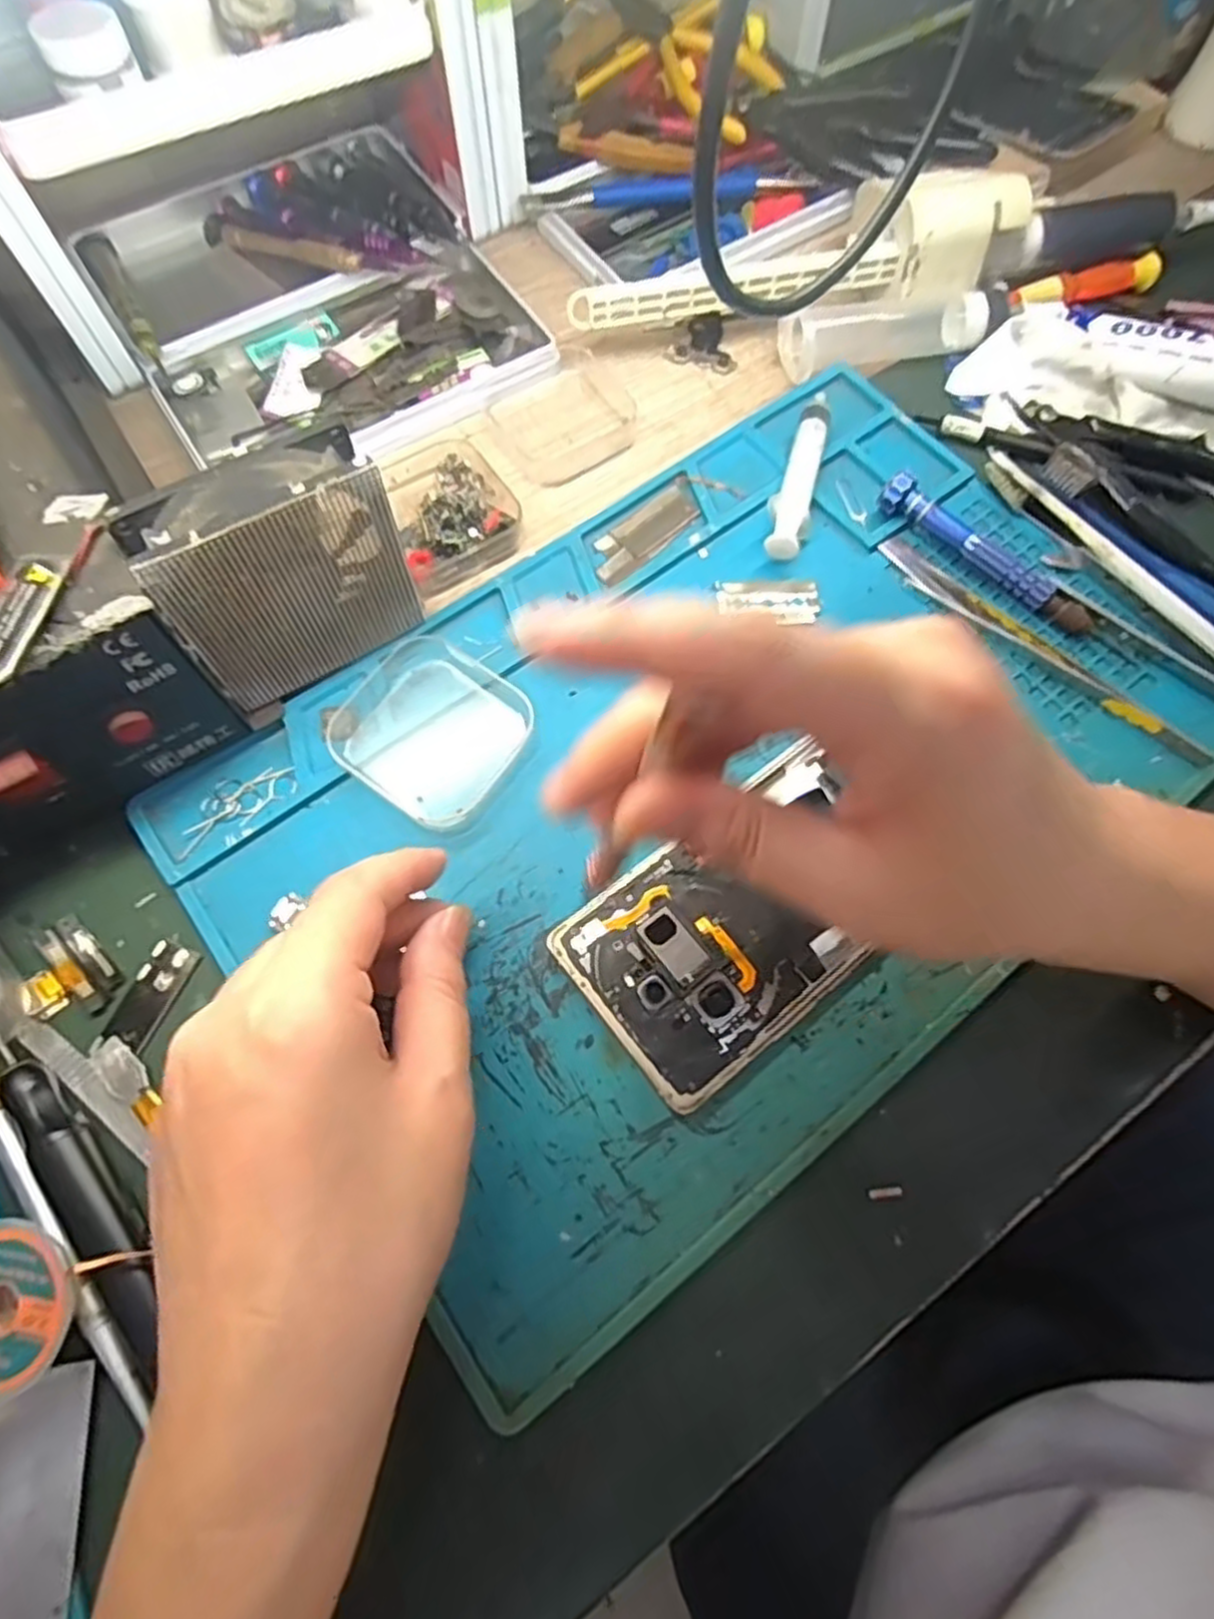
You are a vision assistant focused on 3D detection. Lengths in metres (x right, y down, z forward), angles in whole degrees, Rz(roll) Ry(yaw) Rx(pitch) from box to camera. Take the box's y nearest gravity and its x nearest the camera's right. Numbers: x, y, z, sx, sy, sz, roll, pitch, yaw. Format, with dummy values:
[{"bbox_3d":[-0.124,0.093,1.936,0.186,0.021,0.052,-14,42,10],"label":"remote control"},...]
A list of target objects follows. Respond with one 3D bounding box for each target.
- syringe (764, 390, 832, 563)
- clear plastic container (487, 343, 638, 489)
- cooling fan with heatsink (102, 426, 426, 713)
[{"bbox_3d":[0.087,-0.148,0.338,0.019,0.013,0.088,16,70,6],"label":"syringe"},{"bbox_3d":[-0.020,-0.190,0.366,0.069,0.010,0.059,-35,73,-13],"label":"clear plastic container"},{"bbox_3d":[-0.113,-0.083,0.273,0.080,0.086,0.028,-33,73,-12],"label":"cooling fan with heatsink"}]

